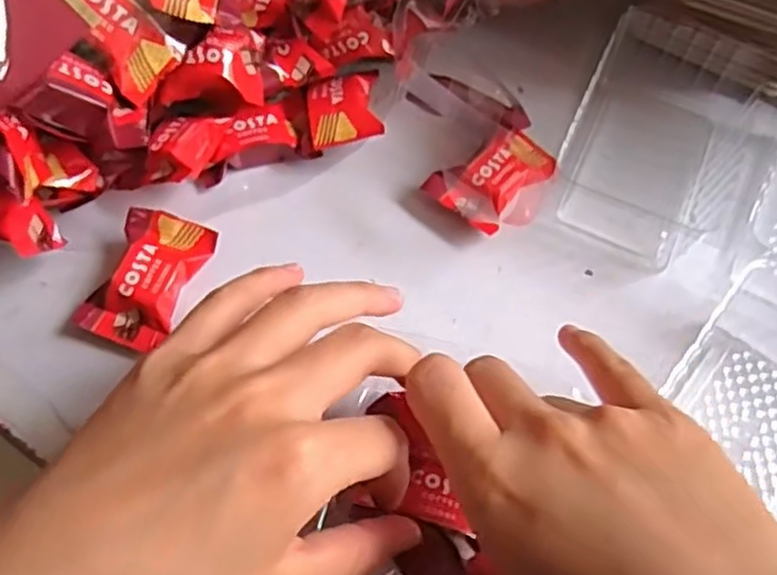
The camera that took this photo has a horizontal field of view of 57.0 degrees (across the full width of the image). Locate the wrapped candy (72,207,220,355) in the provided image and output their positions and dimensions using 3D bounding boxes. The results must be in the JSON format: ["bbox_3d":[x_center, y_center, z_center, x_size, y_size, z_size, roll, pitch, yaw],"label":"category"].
[{"bbox_3d":[-0.100,-0.004,0.298,0.036,0.017,0.057,21,65,7],"label":"wrapped candy"}]

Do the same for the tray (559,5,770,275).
[{"bbox_3d":[0.126,-0.067,0.334,0.087,0.030,0.114,24,65,8],"label":"tray"}]

